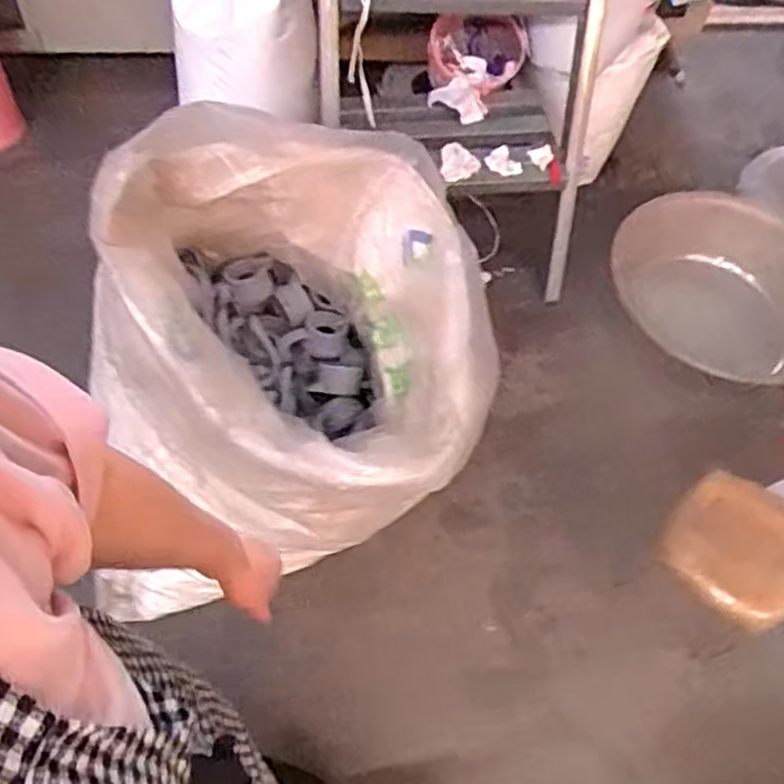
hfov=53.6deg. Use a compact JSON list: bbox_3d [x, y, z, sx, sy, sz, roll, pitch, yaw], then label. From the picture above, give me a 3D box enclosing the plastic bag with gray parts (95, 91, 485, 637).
[{"bbox_3d":[-0.147,-0.076,1.377,0.611,0.519,0.654,-3,59,-4],"label":"plastic bag with gray parts"}]

